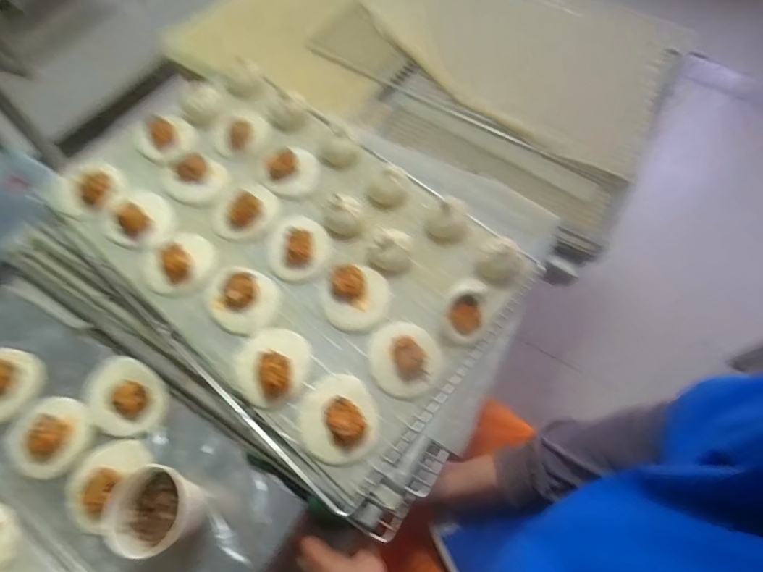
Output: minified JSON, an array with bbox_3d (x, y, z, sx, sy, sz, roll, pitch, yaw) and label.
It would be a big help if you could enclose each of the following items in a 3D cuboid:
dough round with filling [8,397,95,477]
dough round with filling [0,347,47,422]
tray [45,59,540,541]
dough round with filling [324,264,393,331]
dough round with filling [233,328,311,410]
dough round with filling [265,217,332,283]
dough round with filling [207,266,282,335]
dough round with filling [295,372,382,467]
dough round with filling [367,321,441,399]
[{"bbox_3d":[-0.379,0.166,0.501,0.089,0.035,0.076,38,67,16],"label":"dough round with filling"},{"bbox_3d":[-0.459,0.115,0.522,0.076,0.044,0.088,16,62,6],"label":"dough round with filling"},{"bbox_3d":[-0.106,-0.066,0.585,0.604,0.062,0.412,38,67,15],"label":"tray"},{"bbox_3d":[-0.029,0.011,0.542,0.078,0.031,0.083,1,62,-2],"label":"dough round with filling"},{"bbox_3d":[-0.127,0.084,0.495,0.085,0.036,0.088,1,62,-2],"label":"dough round with filling"},{"bbox_3d":[-0.108,-0.055,0.571,0.083,0.028,0.092,-19,65,-12],"label":"dough round with filling"},{"bbox_3d":[-0.164,0.015,0.531,0.073,0.030,0.077,1,62,-2],"label":"dough round with filling"},{"bbox_3d":[-0.047,0.139,0.471,0.084,0.035,0.092,1,62,-2],"label":"dough round with filling"},{"bbox_3d":[0.027,0.081,0.508,0.079,0.028,0.089,-12,63,-9],"label":"dough round with filling"}]

